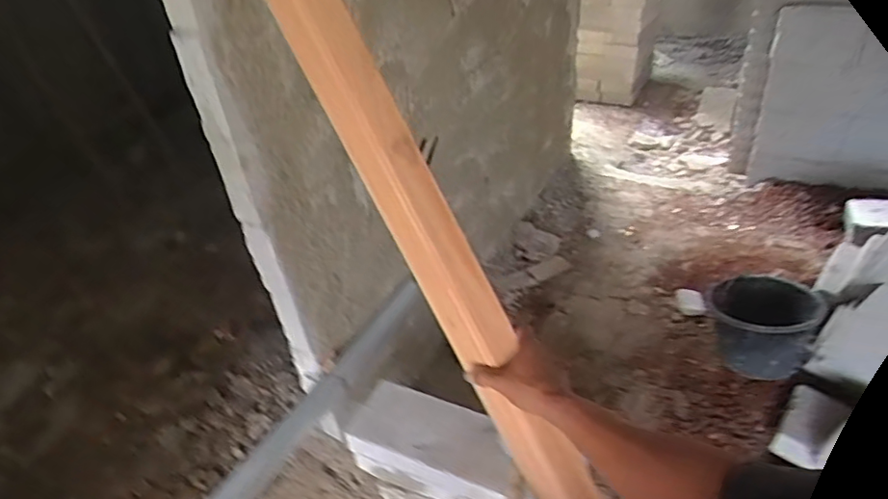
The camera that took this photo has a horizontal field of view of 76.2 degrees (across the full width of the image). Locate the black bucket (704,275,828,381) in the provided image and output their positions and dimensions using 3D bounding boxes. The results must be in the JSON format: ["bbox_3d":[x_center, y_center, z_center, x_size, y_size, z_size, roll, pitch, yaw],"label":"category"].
[{"bbox_3d":[0.901,0.201,1.620,0.272,0.202,0.337,18,42,30],"label":"black bucket"}]

